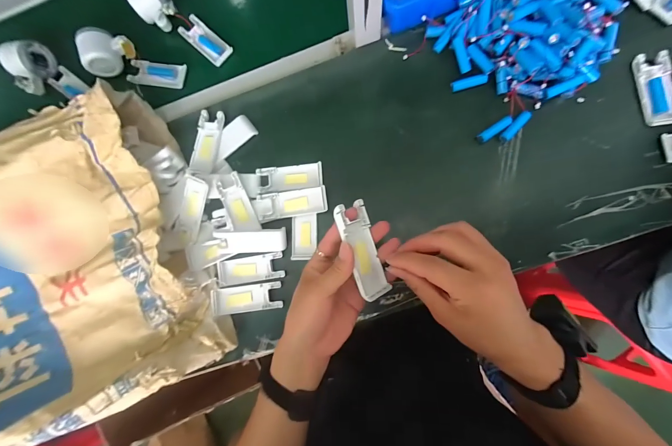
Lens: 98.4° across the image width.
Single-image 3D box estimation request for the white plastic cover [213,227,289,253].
[{"bbox_3d":[-0.125,0.027,0.434,0.100,0.011,0.035,-2,102,-9],"label":"white plastic cover"}]

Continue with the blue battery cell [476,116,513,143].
[{"bbox_3d":[0.229,-0.133,0.419,0.051,0.016,0.015,-32,82,1],"label":"blue battery cell"}]

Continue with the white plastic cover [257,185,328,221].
[{"bbox_3d":[-0.064,-0.029,0.436,0.102,0.013,0.039,-8,83,4],"label":"white plastic cover"}]

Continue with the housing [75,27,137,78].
[{"bbox_3d":[-0.374,-0.286,0.483,0.091,0.047,0.058,-9,83,4],"label":"housing"}]

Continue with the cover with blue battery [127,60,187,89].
[{"bbox_3d":[-0.307,-0.258,0.502,0.096,0.022,0.045,12,85,6],"label":"cover with blue battery"}]

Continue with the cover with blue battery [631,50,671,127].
[{"bbox_3d":[0.446,-0.185,0.400,0.041,0.010,0.101,-9,83,4],"label":"cover with blue battery"}]

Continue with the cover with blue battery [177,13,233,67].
[{"bbox_3d":[-0.224,-0.311,0.493,0.100,0.013,0.041,42,88,8],"label":"cover with blue battery"}]

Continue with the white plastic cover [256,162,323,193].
[{"bbox_3d":[-0.070,-0.069,0.448,0.101,0.015,0.041,-6,83,4],"label":"white plastic cover"}]

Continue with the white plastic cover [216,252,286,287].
[{"bbox_3d":[-0.130,0.070,0.443,0.101,0.010,0.039,-10,83,4],"label":"white plastic cover"}]

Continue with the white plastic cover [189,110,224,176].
[{"bbox_3d":[-0.205,-0.129,0.464,0.041,0.015,0.100,11,84,6],"label":"white plastic cover"}]

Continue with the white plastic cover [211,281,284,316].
[{"bbox_3d":[-0.134,0.114,0.435,0.103,0.016,0.040,-8,83,4],"label":"white plastic cover"}]

